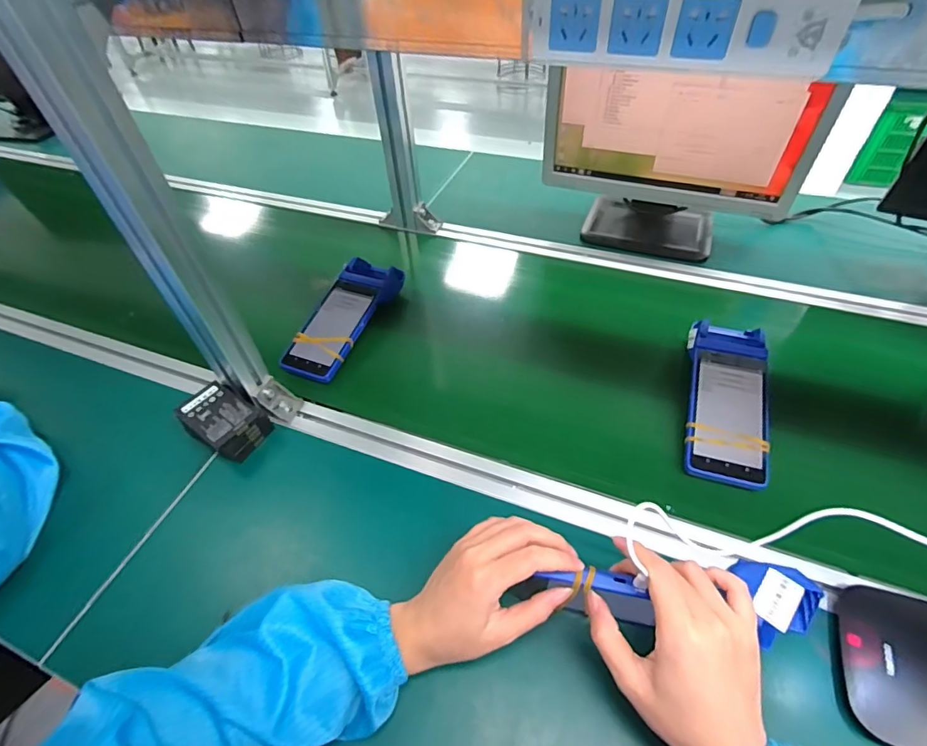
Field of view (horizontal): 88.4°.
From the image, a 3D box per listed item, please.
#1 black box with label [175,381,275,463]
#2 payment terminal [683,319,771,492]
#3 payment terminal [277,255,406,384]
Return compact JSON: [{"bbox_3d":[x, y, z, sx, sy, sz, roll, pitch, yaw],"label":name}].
[{"bbox_3d":[-0.282,0.059,0.566,0.090,0.049,0.068,24,55,23],"label":"black box with label"},{"bbox_3d":[0.309,0.027,0.567,0.083,0.054,0.223,12,51,14],"label":"payment terminal"},{"bbox_3d":[-0.169,-0.084,0.693,0.083,0.058,0.229,18,53,19],"label":"payment terminal"}]

